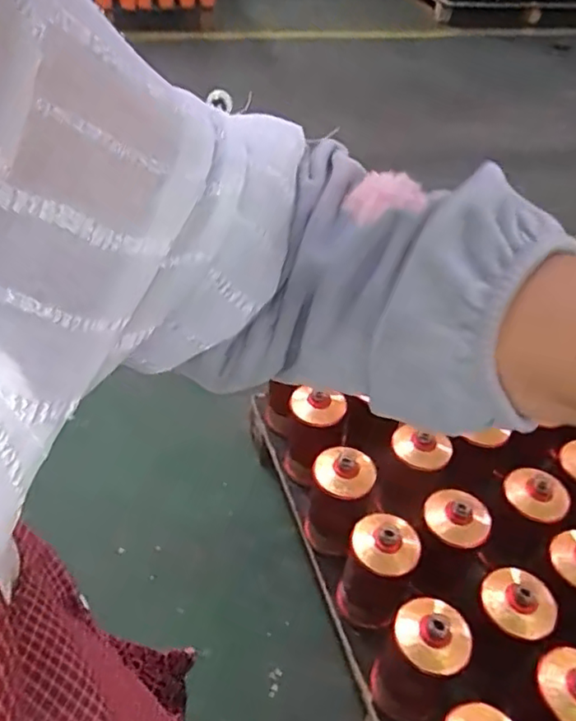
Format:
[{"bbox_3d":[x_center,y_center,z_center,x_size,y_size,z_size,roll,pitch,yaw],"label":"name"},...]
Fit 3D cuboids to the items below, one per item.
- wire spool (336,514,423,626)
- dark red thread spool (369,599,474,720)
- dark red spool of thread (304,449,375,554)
[{"bbox_3d":[0.120,0.288,0.820,0.084,0.181,0.086,0,43,0],"label":"wire spool"},{"bbox_3d":[0.159,0.368,0.736,0.086,0.182,0.086,0,43,0],"label":"dark red thread spool"},{"bbox_3d":[0.075,0.205,0.905,0.094,0.183,0.086,0,43,0],"label":"dark red spool of thread"}]

